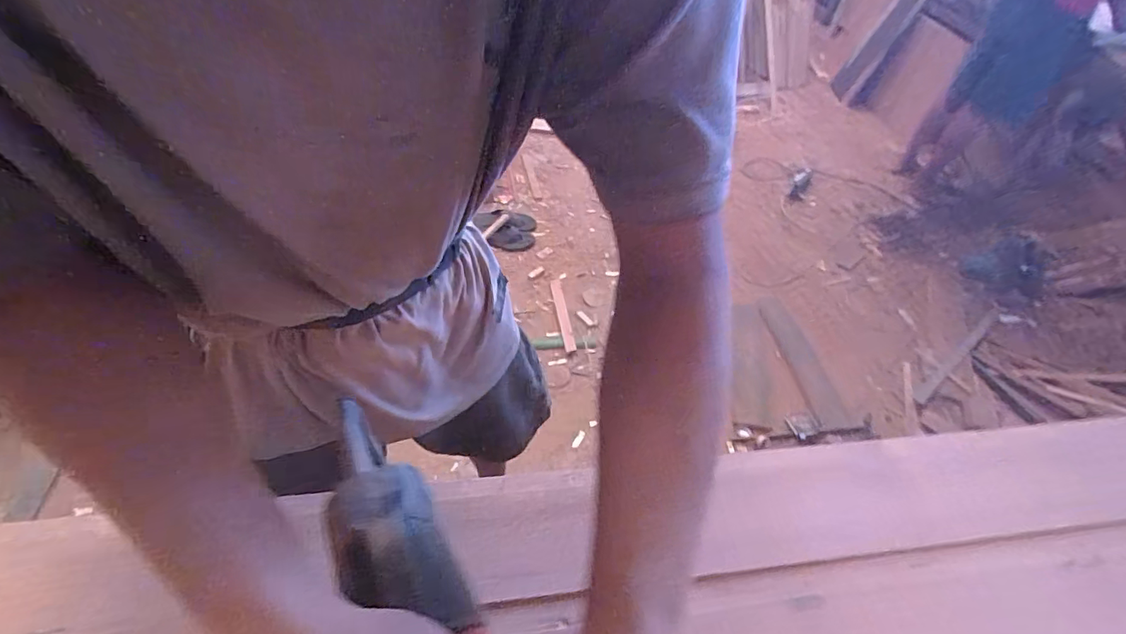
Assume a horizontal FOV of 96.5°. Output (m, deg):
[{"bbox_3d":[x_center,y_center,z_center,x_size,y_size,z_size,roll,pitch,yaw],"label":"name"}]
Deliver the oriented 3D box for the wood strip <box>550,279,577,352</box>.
[{"bbox_3d":[-0.004,-0.014,1.808,0.040,0.008,0.349,-13,48,-1],"label":"wood strip"}]

